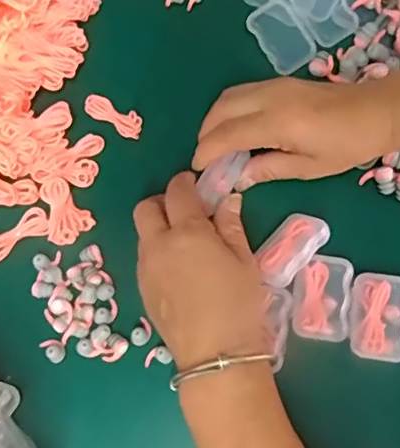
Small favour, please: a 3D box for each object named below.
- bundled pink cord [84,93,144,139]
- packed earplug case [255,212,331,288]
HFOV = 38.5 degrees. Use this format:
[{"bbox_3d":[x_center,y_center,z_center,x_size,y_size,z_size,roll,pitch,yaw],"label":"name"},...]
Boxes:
[{"bbox_3d":[-0.066,-0.084,0.437,0.052,0.008,0.019,34,74,13],"label":"bundled pink cord"},{"bbox_3d":[0.060,0.015,0.383,0.032,0.017,0.055,38,75,15],"label":"packed earplug case"}]

